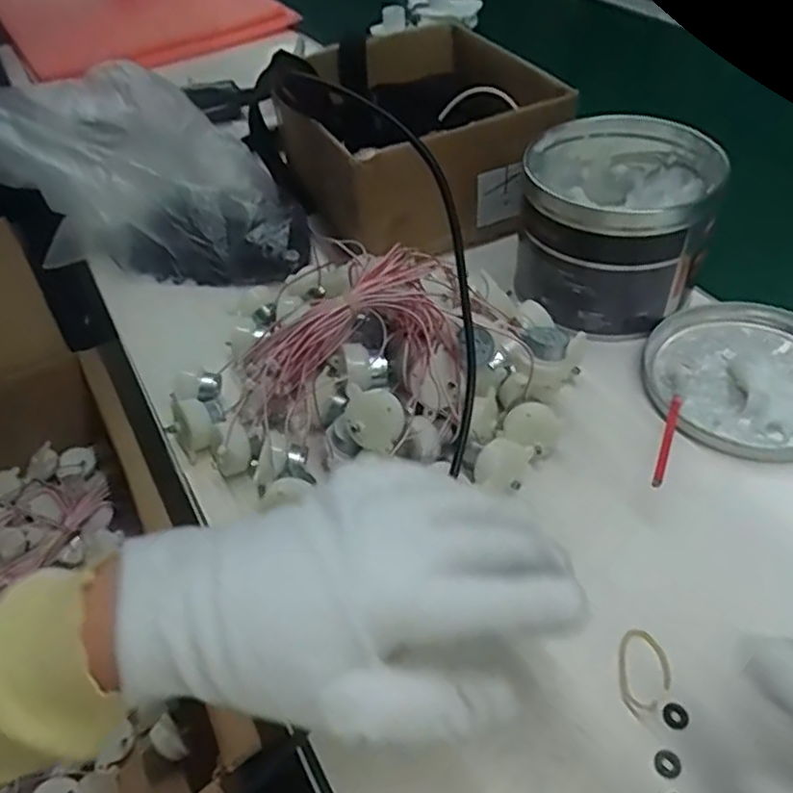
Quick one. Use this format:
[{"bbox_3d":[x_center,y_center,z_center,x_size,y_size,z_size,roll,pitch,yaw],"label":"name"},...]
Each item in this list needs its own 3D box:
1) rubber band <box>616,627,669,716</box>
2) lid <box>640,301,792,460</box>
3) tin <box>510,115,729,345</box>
[{"bbox_3d":[0.115,0.127,0.305,0.023,0.004,0.040,7,47,13],"label":"rubber band"},{"bbox_3d":[0.230,-0.014,0.429,0.127,0.019,0.126,-3,46,3],"label":"lid"},{"bbox_3d":[0.155,-0.123,0.474,0.123,0.108,0.133,-3,46,3],"label":"tin"}]

